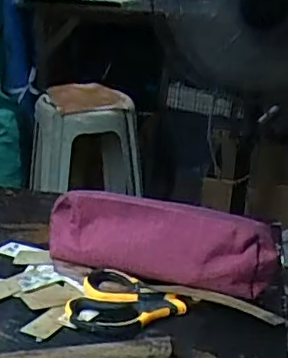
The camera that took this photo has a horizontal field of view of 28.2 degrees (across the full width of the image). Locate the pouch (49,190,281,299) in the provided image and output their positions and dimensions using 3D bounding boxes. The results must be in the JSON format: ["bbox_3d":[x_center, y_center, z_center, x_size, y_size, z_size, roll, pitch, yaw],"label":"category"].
[{"bbox_3d":[0.012,0.065,0.575,0.238,0.078,0.051,8,26,13],"label":"pouch"}]

